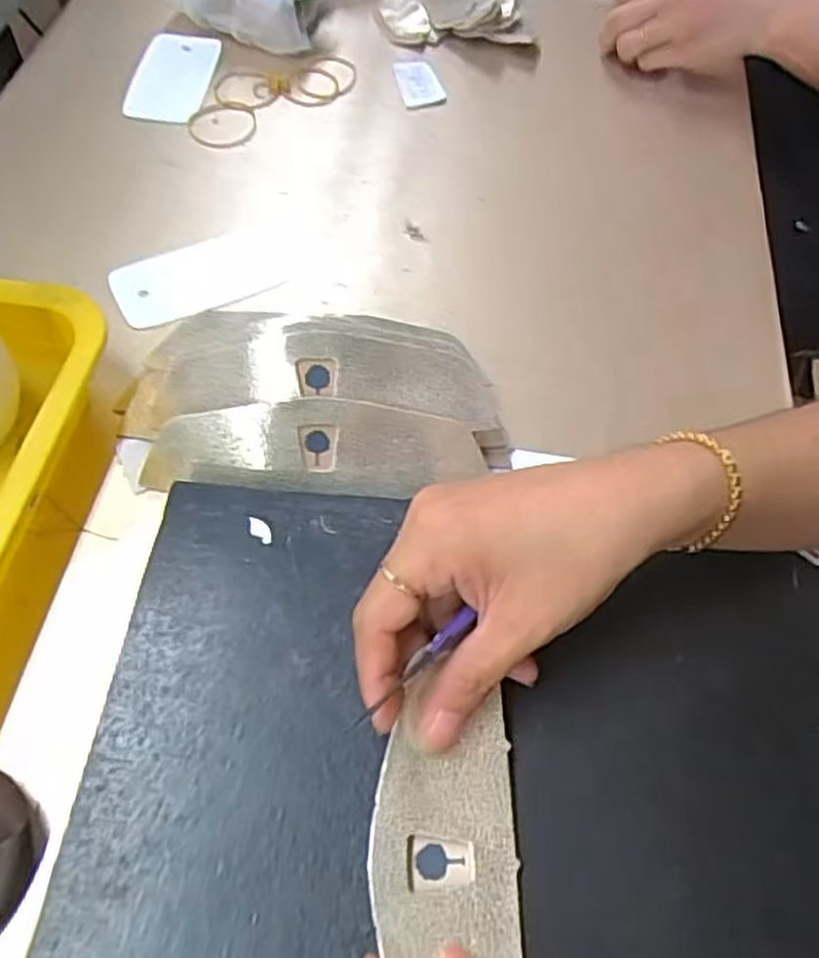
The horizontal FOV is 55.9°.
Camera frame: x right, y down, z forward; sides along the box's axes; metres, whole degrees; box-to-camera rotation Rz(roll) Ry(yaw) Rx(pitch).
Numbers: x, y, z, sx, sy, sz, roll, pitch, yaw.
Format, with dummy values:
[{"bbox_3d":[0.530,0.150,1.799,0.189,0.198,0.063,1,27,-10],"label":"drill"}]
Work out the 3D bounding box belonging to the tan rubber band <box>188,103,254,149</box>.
[{"bbox_3d":[-0.128,-0.241,0.527,0.046,0.005,0.052,-9,59,-9],"label":"tan rubber band"}]

